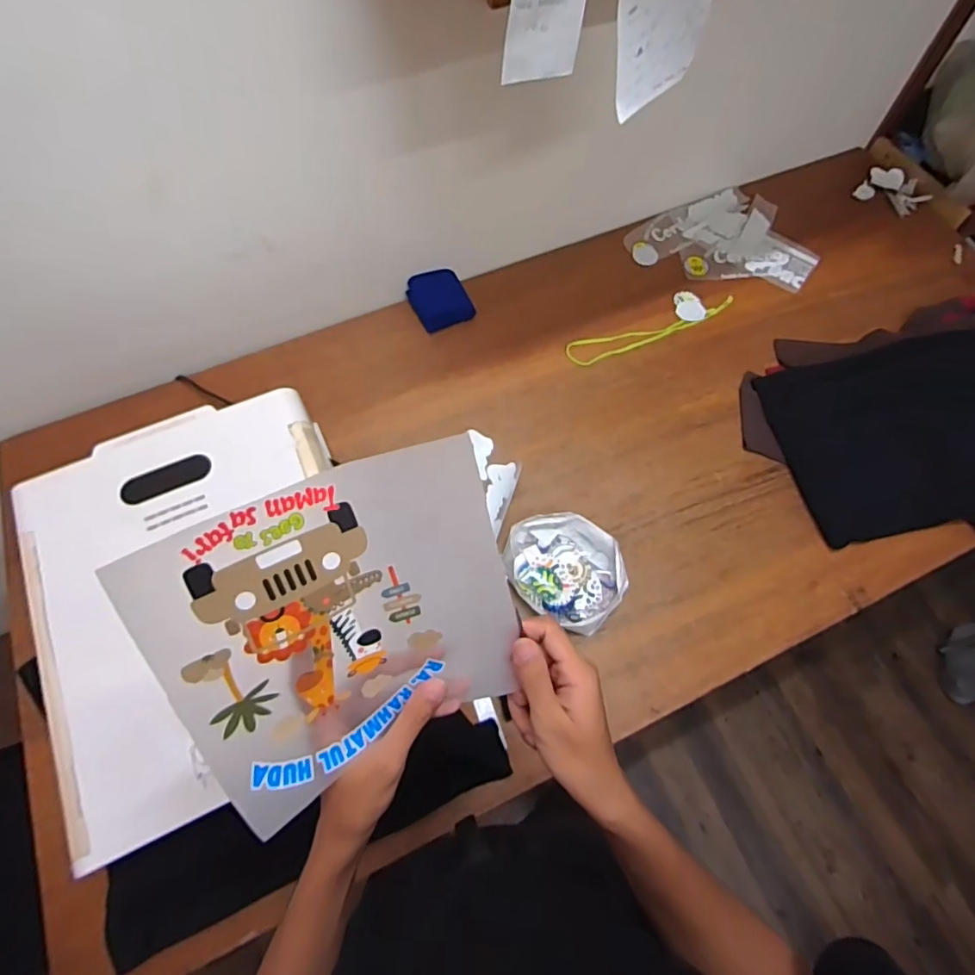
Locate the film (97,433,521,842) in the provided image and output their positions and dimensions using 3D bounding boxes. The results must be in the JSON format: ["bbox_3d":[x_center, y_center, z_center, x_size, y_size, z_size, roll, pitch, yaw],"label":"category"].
[{"bbox_3d":[-0.085,0.086,0.339,0.203,0.190,0.029,-21,24,-20],"label":"film"}]

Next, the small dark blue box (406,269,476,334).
[{"bbox_3d":[-0.096,-0.386,1.116,0.113,0.044,0.118,-26,67,-11],"label":"small dark blue box"}]

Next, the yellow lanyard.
[{"bbox_3d":[0.341,-0.316,1.098,0.379,0.011,0.062,-17,66,-7],"label":"yellow lanyard"}]

